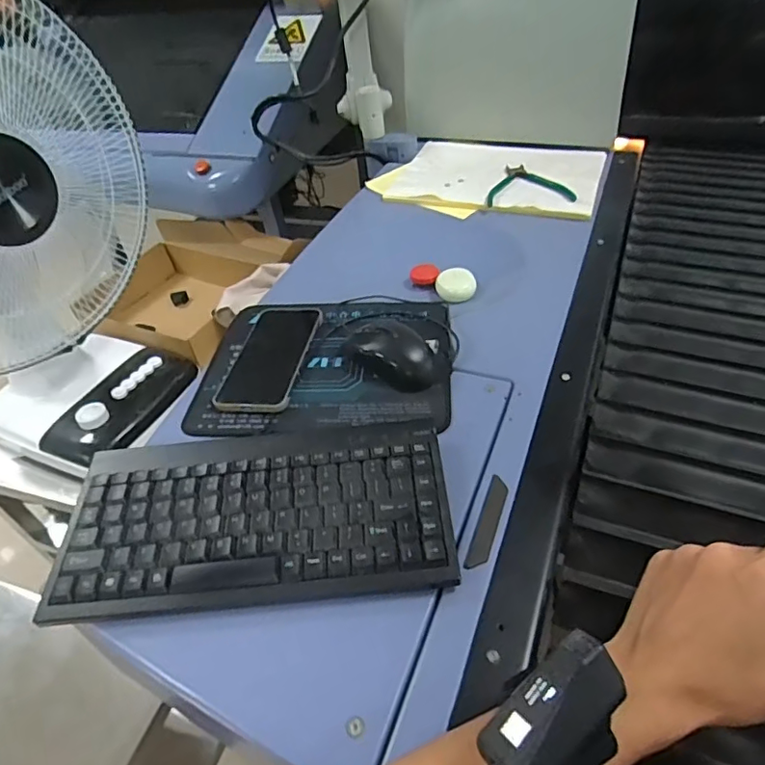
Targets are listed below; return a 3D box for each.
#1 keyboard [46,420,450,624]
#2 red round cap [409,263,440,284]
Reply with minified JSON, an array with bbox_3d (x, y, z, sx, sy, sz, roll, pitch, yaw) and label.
[{"bbox_3d":[-0.096,0.094,0.424,0.290,0.020,0.145,-6,43,0],"label":"keyboard"},{"bbox_3d":[0.056,-0.144,0.724,0.038,0.006,0.039,-10,54,13],"label":"red round cap"}]

